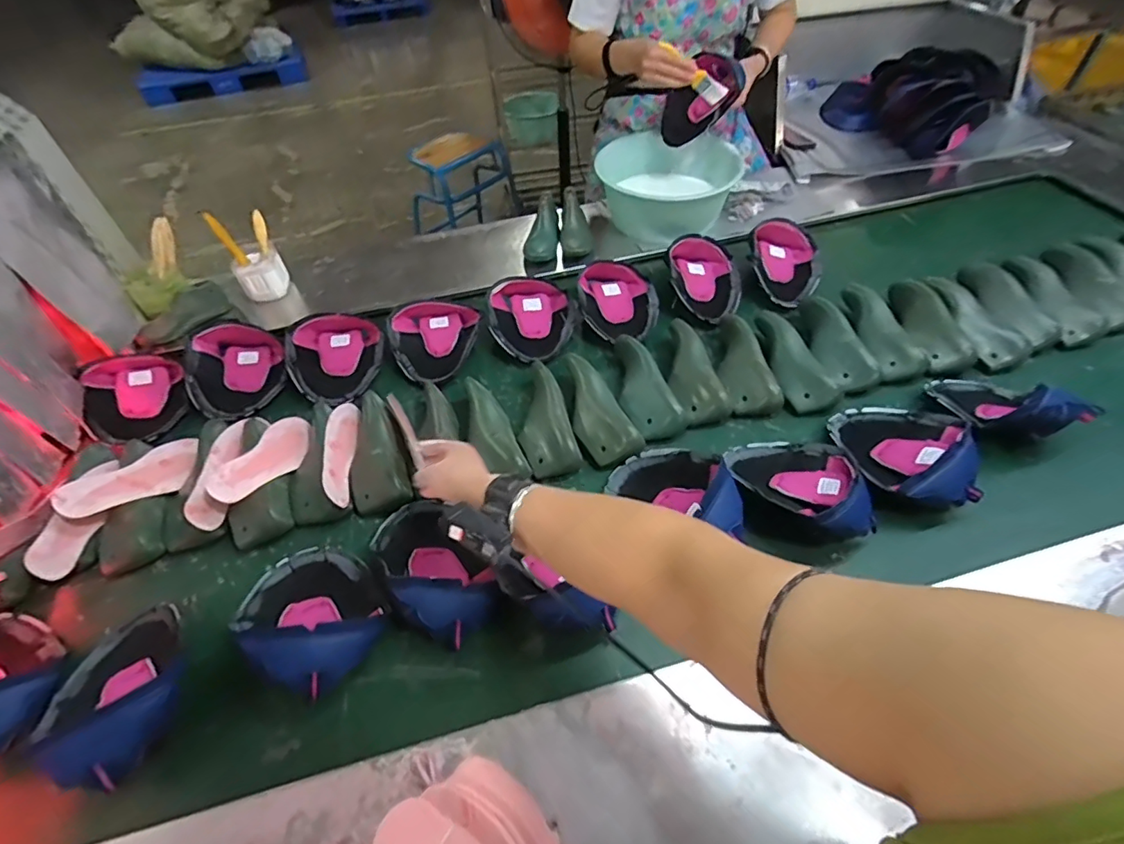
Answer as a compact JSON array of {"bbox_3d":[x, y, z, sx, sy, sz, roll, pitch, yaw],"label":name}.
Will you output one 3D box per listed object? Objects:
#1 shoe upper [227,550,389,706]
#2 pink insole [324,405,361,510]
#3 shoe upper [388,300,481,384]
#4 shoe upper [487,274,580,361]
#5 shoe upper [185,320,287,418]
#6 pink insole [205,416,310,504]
[{"bbox_3d":[-0.298,0.221,0.635,0.193,0.100,0.146,34,55,26],"label":"shoe upper"},{"bbox_3d":[-0.328,0.039,0.787,0.014,0.052,0.209,-33,43,15],"label":"pink insole"},{"bbox_3d":[-0.225,-0.144,0.959,0.160,0.076,0.133,-12,49,-12],"label":"shoe upper"},{"bbox_3d":[-0.053,-0.193,0.966,0.156,0.081,0.151,1,48,0],"label":"shoe upper"},{"bbox_3d":[-0.566,-0.092,0.913,0.147,0.072,0.160,-16,50,-15],"label":"shoe upper"},{"bbox_3d":[-0.429,0.054,0.777,0.067,0.020,0.192,46,27,-14],"label":"pink insole"}]

